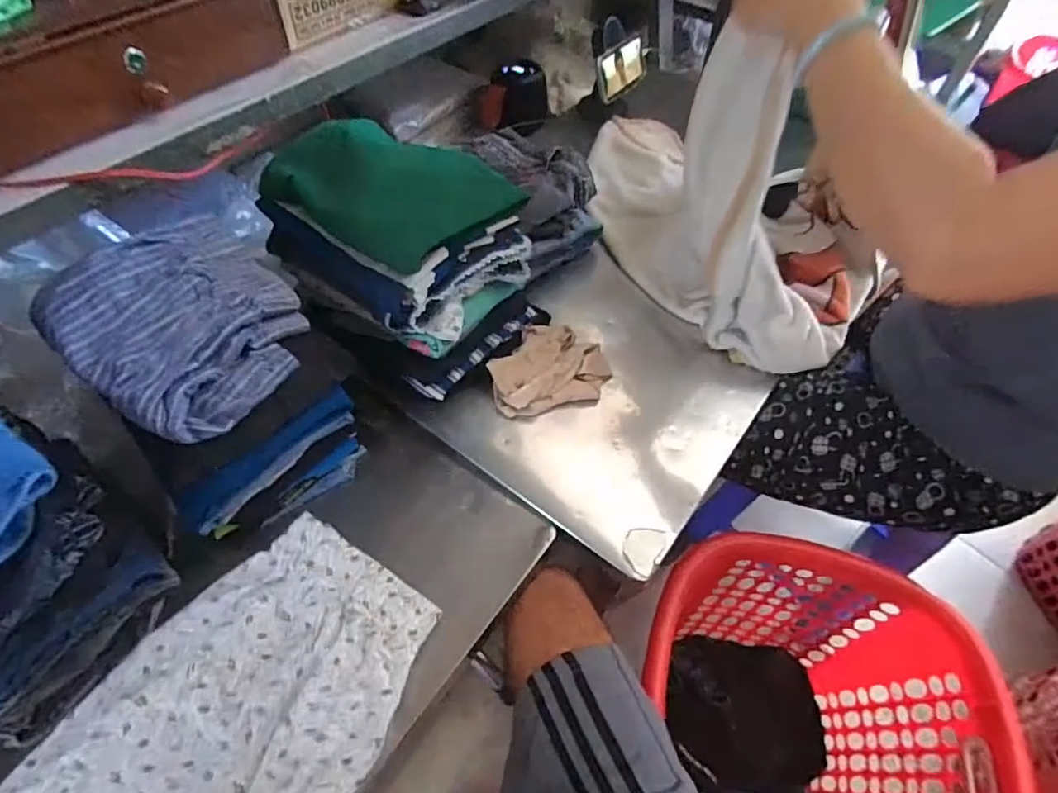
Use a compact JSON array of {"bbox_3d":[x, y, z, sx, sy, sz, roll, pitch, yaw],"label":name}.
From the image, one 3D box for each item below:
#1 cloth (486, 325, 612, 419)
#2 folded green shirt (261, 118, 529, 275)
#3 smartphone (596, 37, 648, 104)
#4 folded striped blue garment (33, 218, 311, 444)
[{"bbox_3d":[0.023,-0.040,0.698,0.148,0.031,0.120,-12,55,-10],"label":"cloth"},{"bbox_3d":[-0.153,-0.239,0.590,0.237,0.057,0.172,33,60,20],"label":"folded green shirt"},{"bbox_3d":[0.176,-0.612,1.023,0.137,0.081,0.015,-41,35,-25],"label":"smartphone"},{"bbox_3d":[-0.326,-0.074,0.513,0.231,0.052,0.187,38,61,23],"label":"folded striped blue garment"}]

